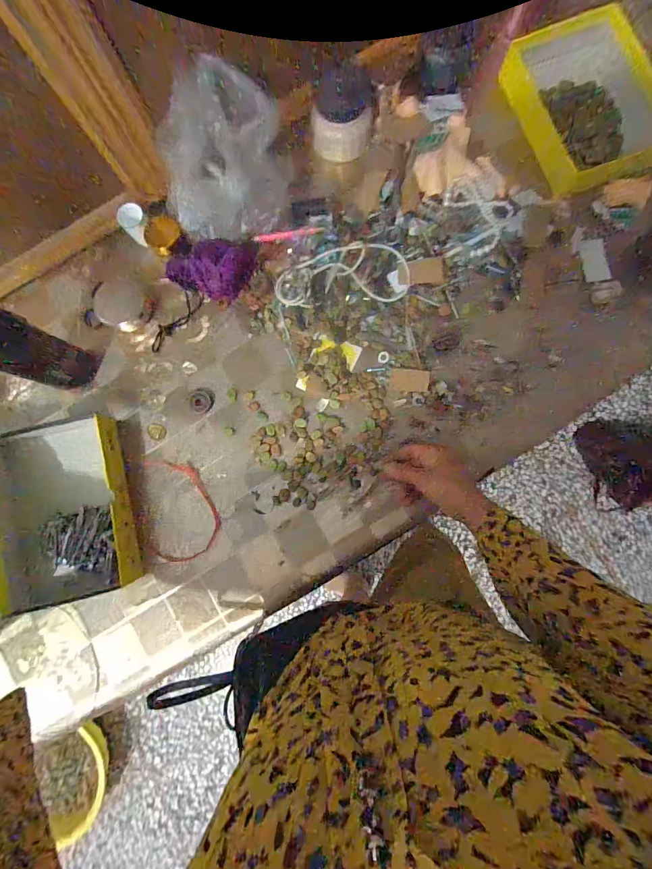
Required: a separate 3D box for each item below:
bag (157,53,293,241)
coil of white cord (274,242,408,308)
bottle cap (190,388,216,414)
[{"bbox_3d":[-0.131,-0.336,0.475,0.162,0.146,0.110,-5,85,1],"label":"bag"},{"bbox_3d":[0.022,-0.216,0.514,0.181,0.035,0.080,-4,85,3],"label":"coil of white cord"},{"bbox_3d":[-0.177,-0.048,0.538,0.033,0.004,0.037,21,86,5],"label":"bottle cap"}]

